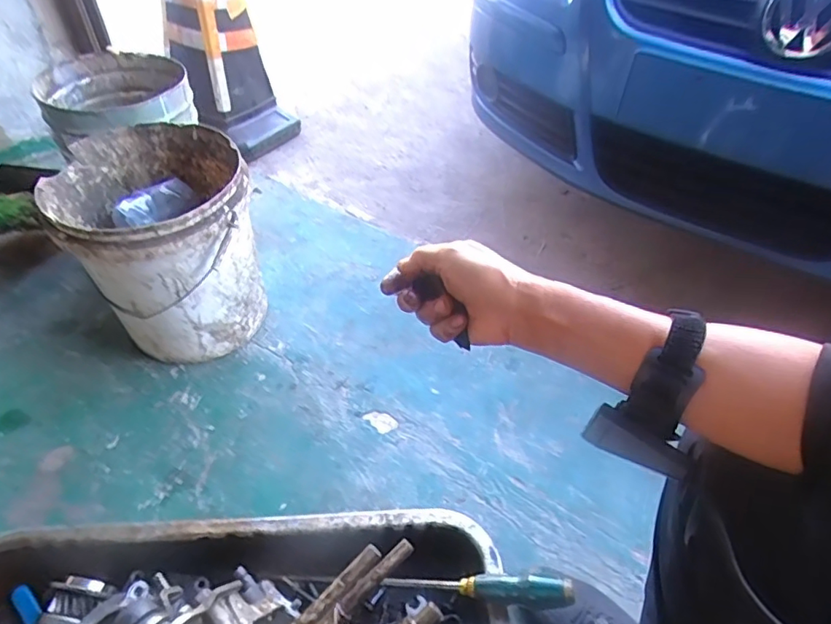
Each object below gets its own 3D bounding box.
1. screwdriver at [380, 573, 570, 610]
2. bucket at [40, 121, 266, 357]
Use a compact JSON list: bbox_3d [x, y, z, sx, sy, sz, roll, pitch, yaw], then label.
[{"bbox_3d":[0.068,0.309,0.607,0.210,0.024,0.027,-7,42,22],"label":"screwdriver"},{"bbox_3d":[-0.409,-0.102,0.924,0.267,0.315,0.284,1,45,-1],"label":"bucket"}]

